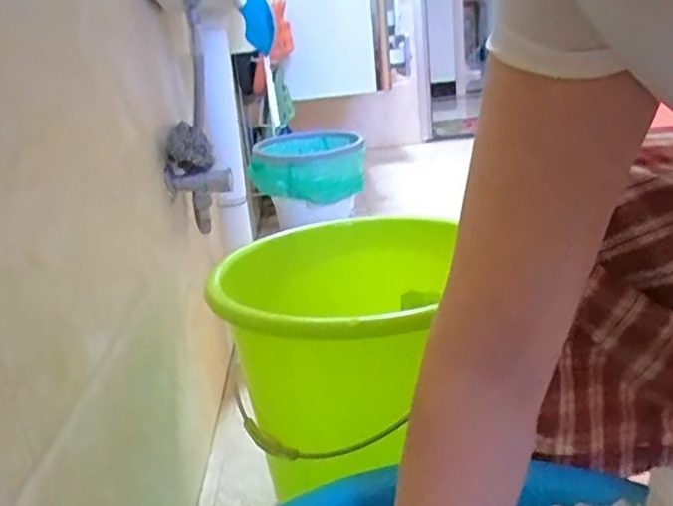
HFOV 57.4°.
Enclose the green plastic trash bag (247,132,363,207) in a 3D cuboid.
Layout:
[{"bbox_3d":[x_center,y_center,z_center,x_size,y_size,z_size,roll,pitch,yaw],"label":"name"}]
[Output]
[{"bbox_3d":[-0.061,-0.205,1.464,0.260,0.125,0.282,-3,19,7],"label":"green plastic trash bag"}]

